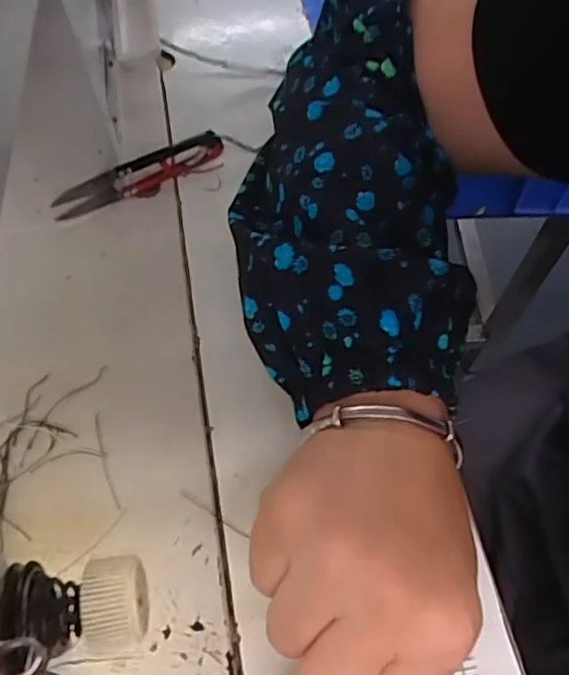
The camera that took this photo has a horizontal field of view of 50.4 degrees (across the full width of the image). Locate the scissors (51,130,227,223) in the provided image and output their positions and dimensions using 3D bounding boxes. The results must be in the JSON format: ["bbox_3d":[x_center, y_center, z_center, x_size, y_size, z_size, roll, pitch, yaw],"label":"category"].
[{"bbox_3d":[-0.083,-0.094,0.351,0.103,0.025,0.010,-31,65,-18],"label":"scissors"}]

